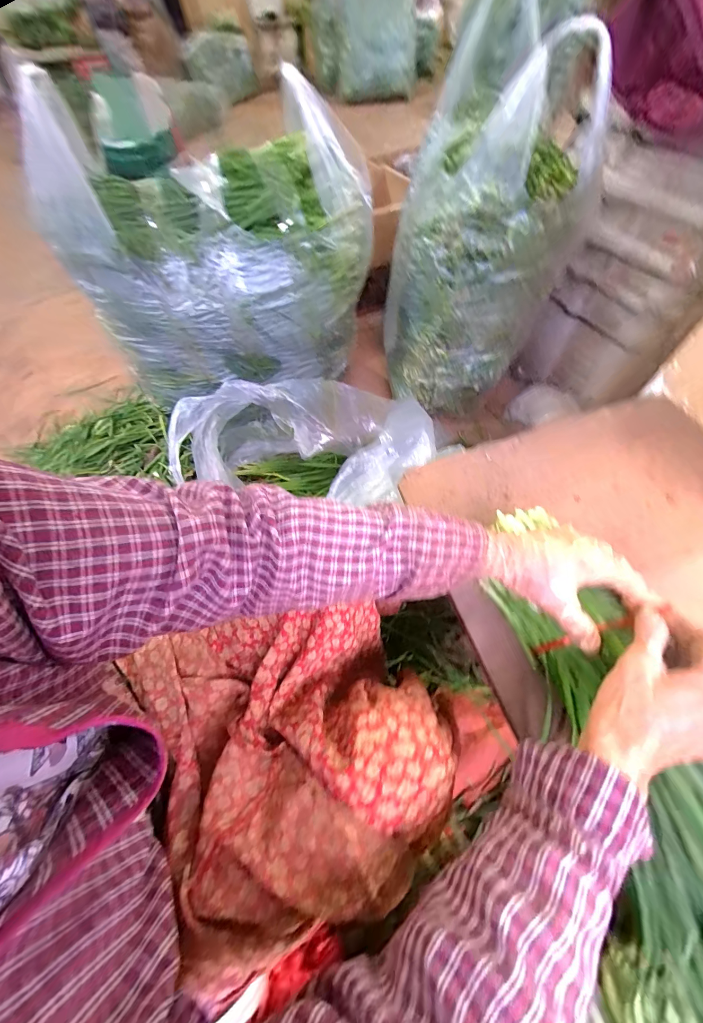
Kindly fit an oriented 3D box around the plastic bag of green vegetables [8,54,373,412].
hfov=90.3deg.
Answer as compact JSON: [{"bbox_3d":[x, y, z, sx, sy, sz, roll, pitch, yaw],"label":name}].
[{"bbox_3d":[-0.247,-0.468,0.740,0.532,0.463,0.259,-31,64,-13],"label":"plastic bag of green vegetables"}]

